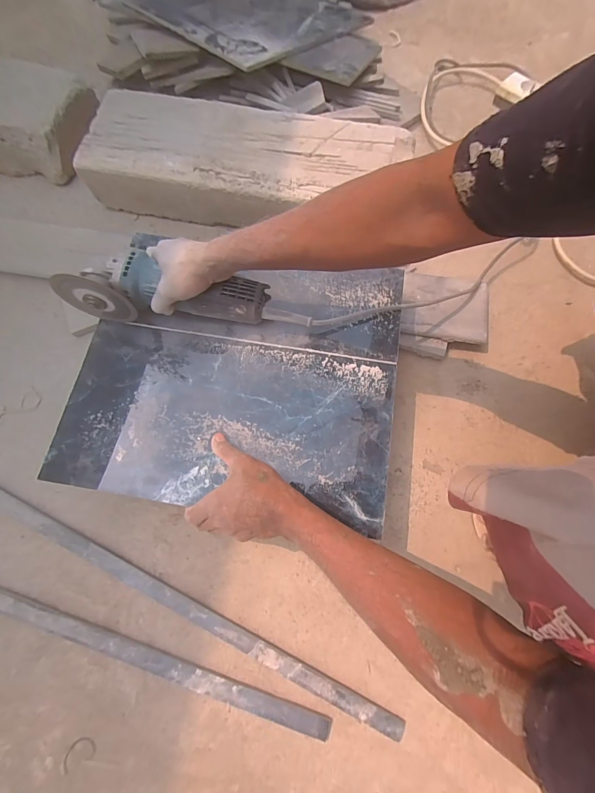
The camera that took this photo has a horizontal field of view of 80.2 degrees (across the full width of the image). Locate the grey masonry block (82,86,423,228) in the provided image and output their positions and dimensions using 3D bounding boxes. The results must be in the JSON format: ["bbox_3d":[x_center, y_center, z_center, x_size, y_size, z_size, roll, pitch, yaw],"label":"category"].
[{"bbox_3d":[-0.091,-0.434,0.677,0.588,0.105,0.230,4,72,5],"label":"grey masonry block"}]

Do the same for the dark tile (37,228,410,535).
[{"bbox_3d":[-0.081,-0.038,0.496,0.429,0.011,0.367,8,73,3],"label":"dark tile"}]

